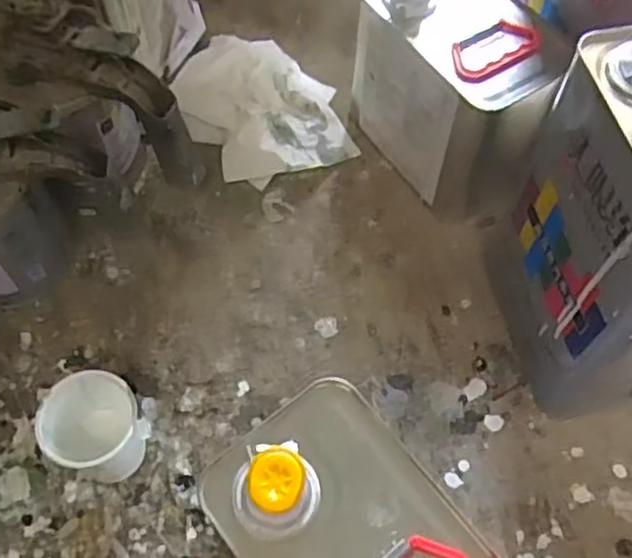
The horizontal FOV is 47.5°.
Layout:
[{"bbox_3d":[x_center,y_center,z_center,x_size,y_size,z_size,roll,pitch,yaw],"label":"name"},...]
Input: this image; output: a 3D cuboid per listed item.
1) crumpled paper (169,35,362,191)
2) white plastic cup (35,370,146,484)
[{"bbox_3d":[-0.060,-0.184,0.725,0.150,0.053,0.183,-21,64,-11],"label":"crumpled paper"},{"bbox_3d":[-0.169,0.114,0.545,0.061,0.073,0.067,0,61,0],"label":"white plastic cup"}]

